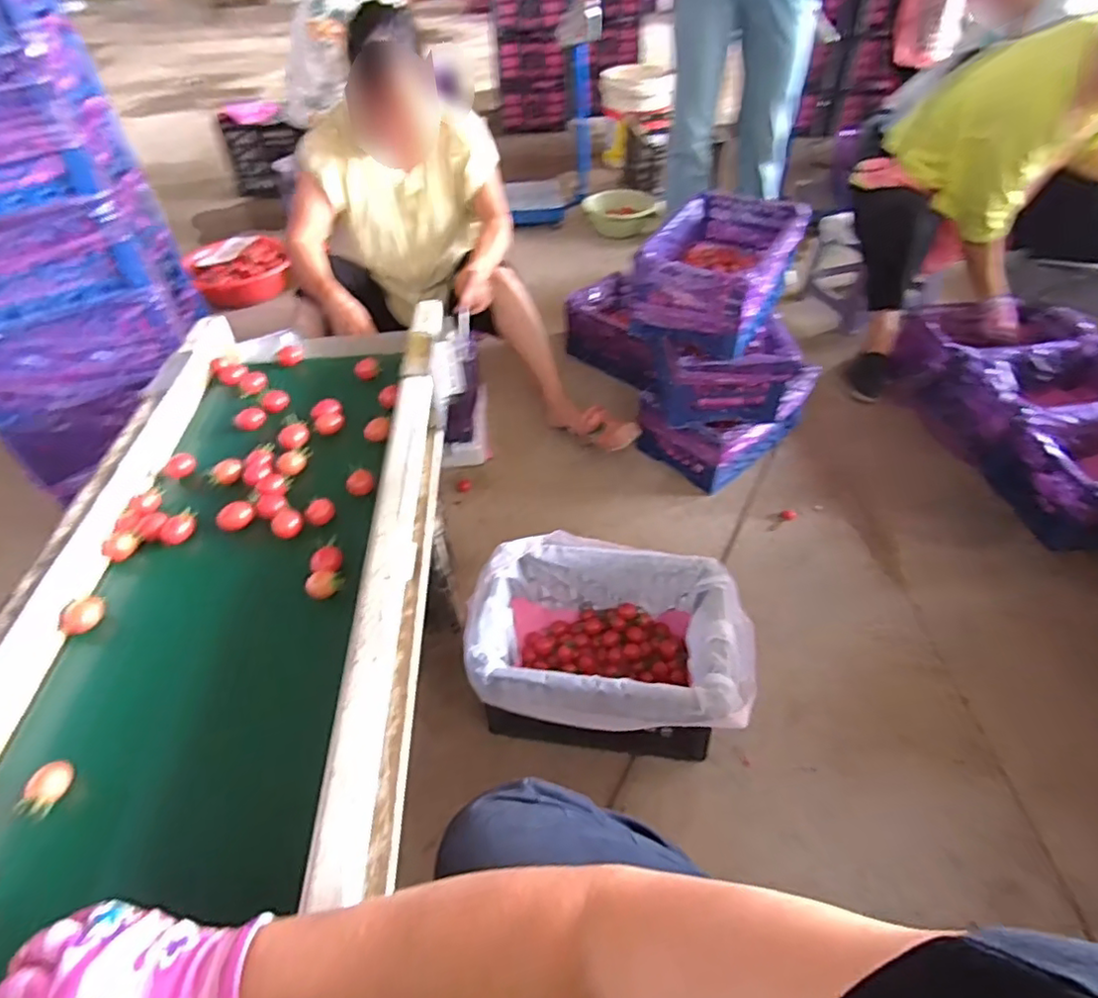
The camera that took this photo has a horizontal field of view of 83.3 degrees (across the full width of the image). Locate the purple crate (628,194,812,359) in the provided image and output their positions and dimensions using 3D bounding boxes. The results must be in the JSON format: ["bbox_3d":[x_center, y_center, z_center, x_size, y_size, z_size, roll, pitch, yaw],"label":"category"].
[{"bbox_3d":[0.359,-0.471,1.295,0.254,0.193,0.371,20,47,22],"label":"purple crate"}]

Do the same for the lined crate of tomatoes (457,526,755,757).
[{"bbox_3d":[0.102,0.244,1.028,0.439,0.211,0.295,5,43,8],"label":"lined crate of tomatoes"}]

